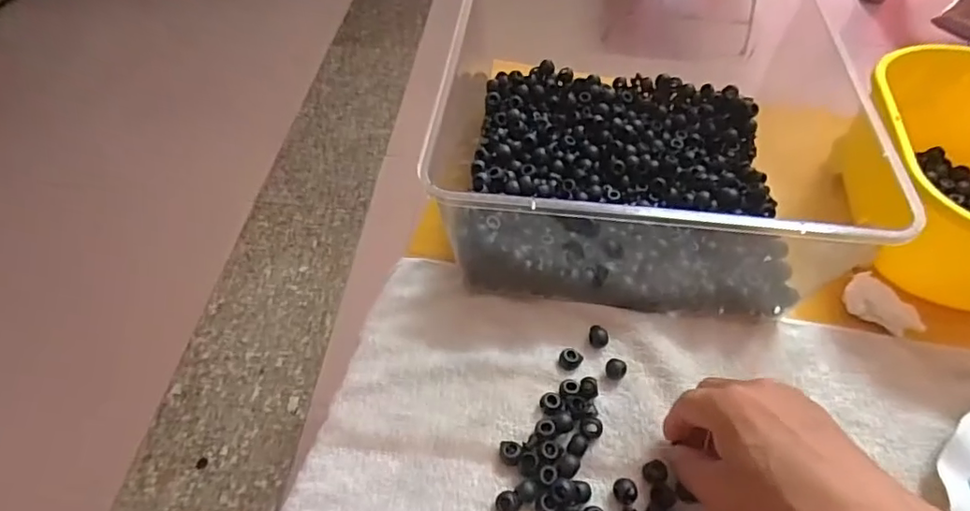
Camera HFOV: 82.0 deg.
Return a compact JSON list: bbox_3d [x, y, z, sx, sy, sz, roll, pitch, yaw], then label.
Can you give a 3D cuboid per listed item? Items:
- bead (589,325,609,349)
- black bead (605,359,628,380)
[{"bbox_3d":[0.087,0.061,0.426,0.014,0.009,0.015,8,54,7],"label":"bead"},{"bbox_3d":[0.096,0.084,0.410,0.014,0.010,0.013,4,53,4],"label":"black bead"}]

